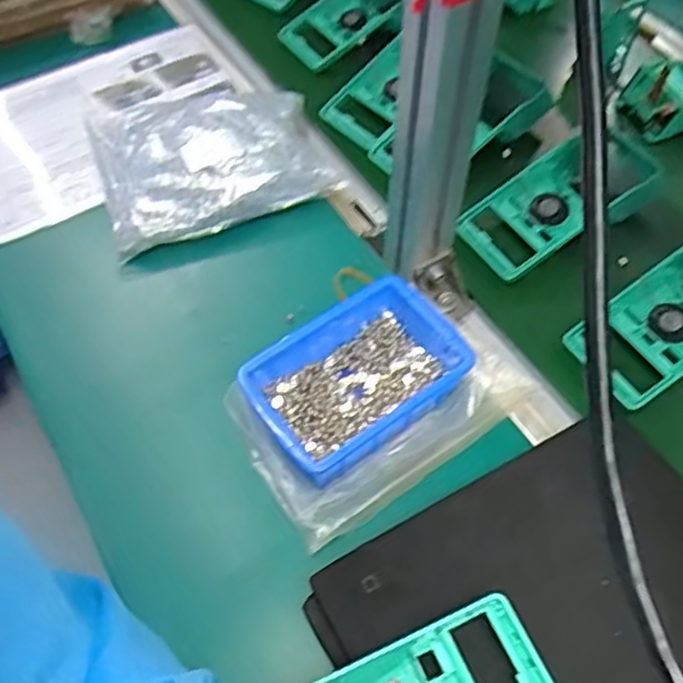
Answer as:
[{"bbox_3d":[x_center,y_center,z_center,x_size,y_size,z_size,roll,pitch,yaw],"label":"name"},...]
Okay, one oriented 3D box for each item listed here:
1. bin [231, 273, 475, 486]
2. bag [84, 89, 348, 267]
[{"bbox_3d":[0.014,0.028,0.503,0.158,0.051,0.105,-37,62,-17],"label":"bin"},{"bbox_3d":[-0.121,-0.174,0.642,0.210,0.056,0.158,-17,56,-12],"label":"bag"}]

